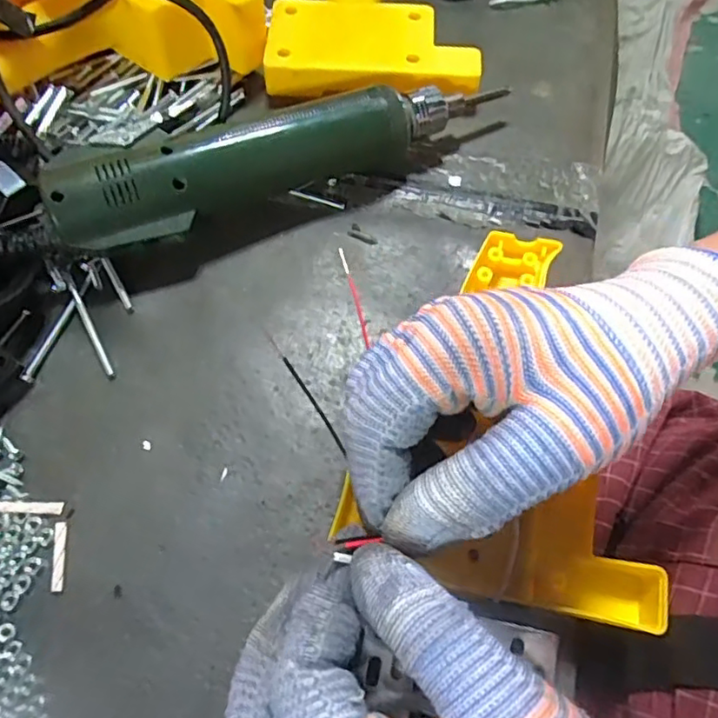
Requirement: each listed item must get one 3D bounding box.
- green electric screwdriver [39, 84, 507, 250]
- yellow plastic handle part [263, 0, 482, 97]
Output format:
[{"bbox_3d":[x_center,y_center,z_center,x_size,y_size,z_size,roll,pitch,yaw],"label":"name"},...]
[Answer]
[{"bbox_3d":[-0.034,-0.105,0.310,0.242,0.047,0.045,-20,67,-10],"label":"green electric screwdriver"},{"bbox_3d":[0.011,-0.229,0.377,0.123,0.023,0.149,3,65,2],"label":"yellow plastic handle part"}]

